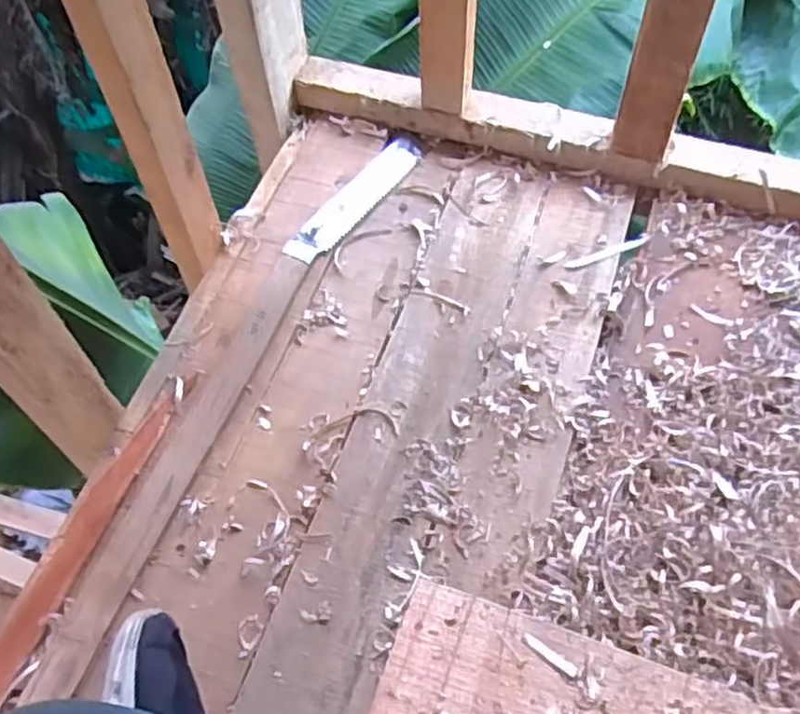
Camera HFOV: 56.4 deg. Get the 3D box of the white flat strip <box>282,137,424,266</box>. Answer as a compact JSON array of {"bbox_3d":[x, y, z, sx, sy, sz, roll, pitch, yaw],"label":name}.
[{"bbox_3d":[-0.043,-0.160,0.755,0.039,0.011,0.189,32,64,22],"label":"white flat strip"}]

